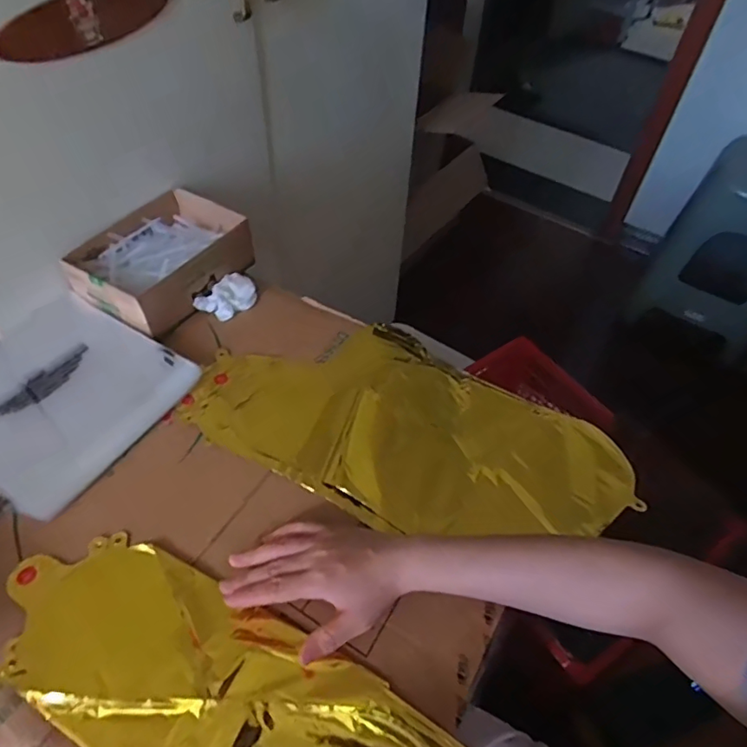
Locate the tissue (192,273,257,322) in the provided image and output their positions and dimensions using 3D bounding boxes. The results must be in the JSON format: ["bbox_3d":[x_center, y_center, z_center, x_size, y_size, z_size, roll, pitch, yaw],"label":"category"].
[{"bbox_3d":[-0.175,-0.091,0.669,0.048,0.023,0.066,29,55,18],"label":"tissue"}]

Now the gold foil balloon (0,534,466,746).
[{"bbox_3d":[-0.095,0.256,0.407,0.416,0.025,0.137,25,54,12],"label":"gold foil balloon"}]

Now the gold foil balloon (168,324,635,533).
[{"bbox_3d":[0.040,0.052,0.570,0.431,0.010,0.209,23,53,13],"label":"gold foil balloon"}]

